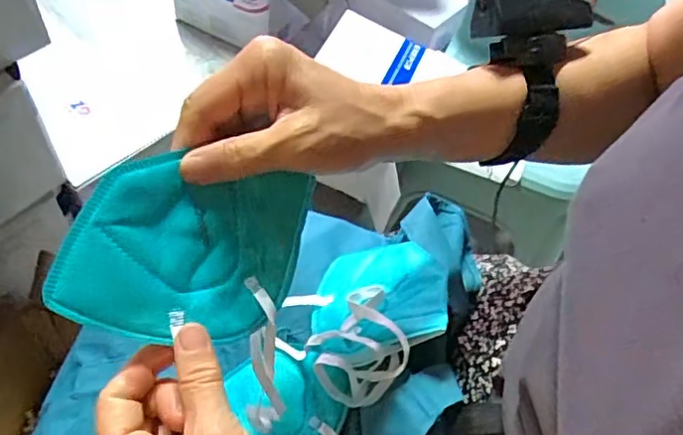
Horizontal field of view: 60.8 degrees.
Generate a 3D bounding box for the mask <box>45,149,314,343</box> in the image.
[{"bbox_3d":[-0.081,0.016,0.308,0.122,0.020,0.089,5,91,-28],"label":"mask"}]

